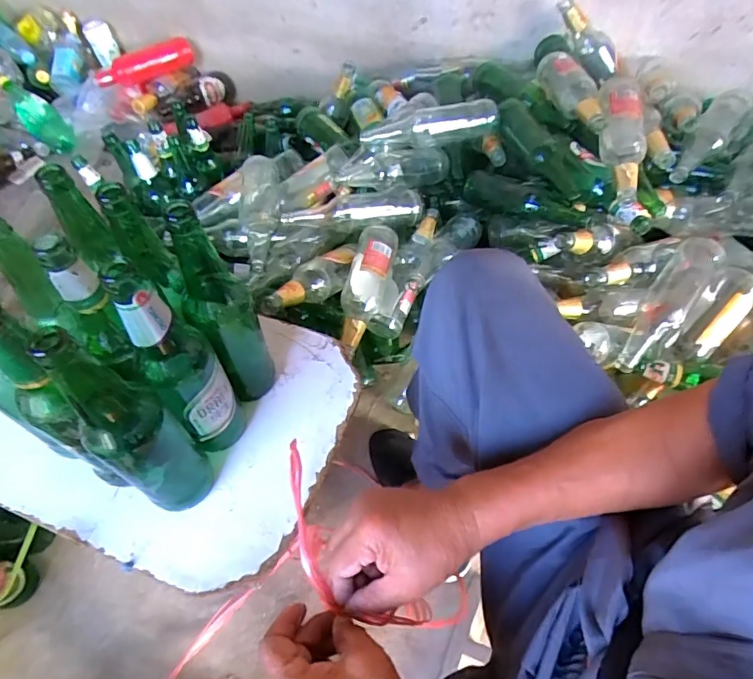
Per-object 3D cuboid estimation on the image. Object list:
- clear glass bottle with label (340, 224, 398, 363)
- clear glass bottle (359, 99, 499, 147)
[{"bbox_3d":[-0.017,-0.082,0.814,0.077,0.068,0.248,9,57,6],"label":"clear glass bottle with label"},{"bbox_3d":[0.097,-0.410,0.908,0.267,0.058,0.073,-12,58,-8],"label":"clear glass bottle"}]

